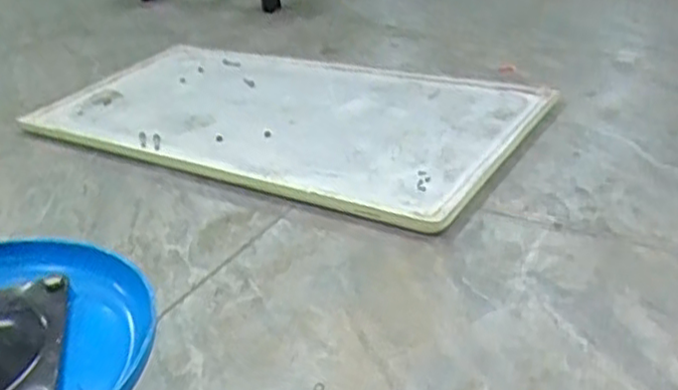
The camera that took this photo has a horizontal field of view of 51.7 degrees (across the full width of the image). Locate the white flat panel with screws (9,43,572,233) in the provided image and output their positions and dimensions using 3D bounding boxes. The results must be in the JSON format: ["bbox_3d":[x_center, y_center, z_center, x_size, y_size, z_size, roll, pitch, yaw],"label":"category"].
[{"bbox_3d":[-0.135,-0.237,1.756,1.253,0.044,0.751,14,36,34],"label":"white flat panel with screws"}]

